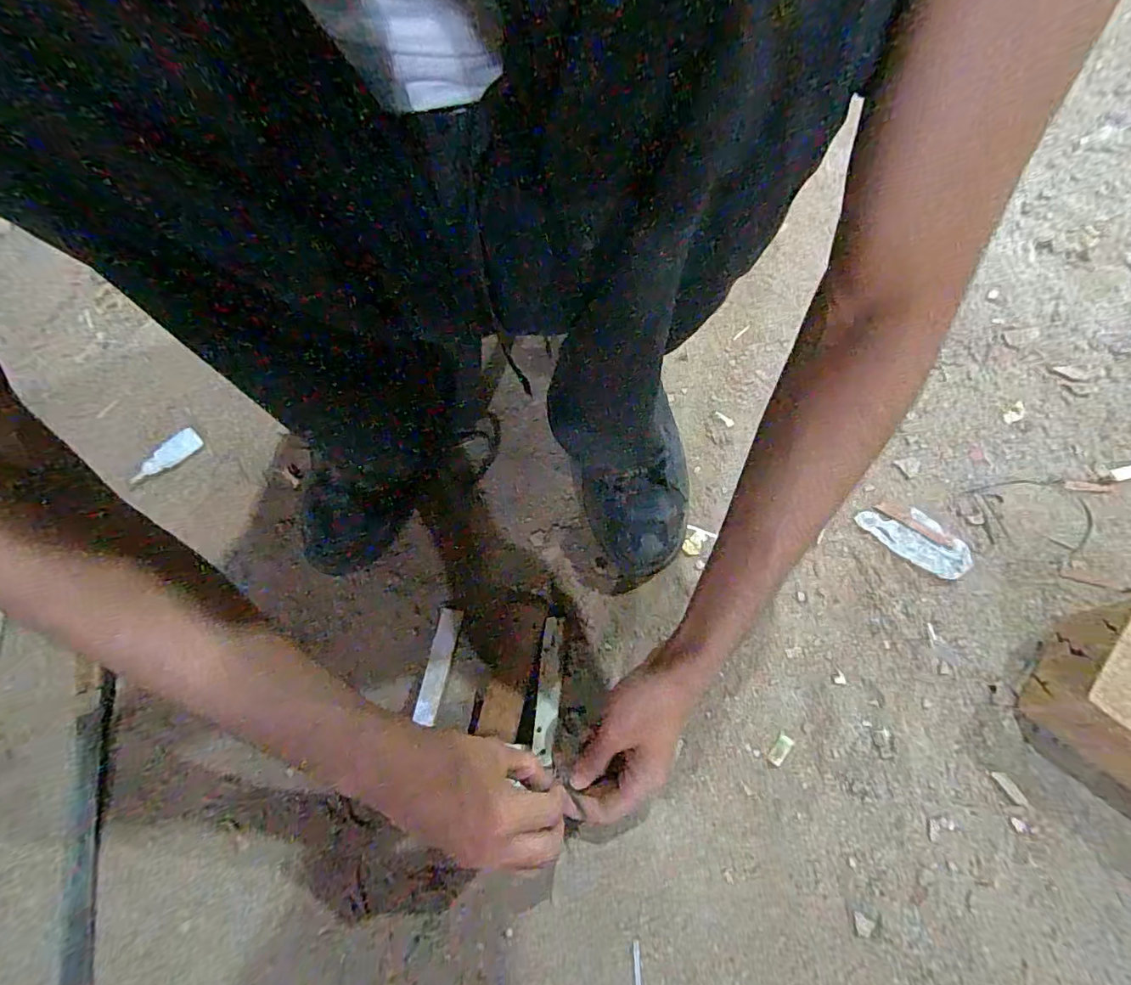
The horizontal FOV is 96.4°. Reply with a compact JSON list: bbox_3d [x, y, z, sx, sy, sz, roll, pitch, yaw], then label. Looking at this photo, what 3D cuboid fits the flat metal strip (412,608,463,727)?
[{"bbox_3d":[-0.114,0.154,0.456,0.020,0.008,0.101,5,52,5],"label":"flat metal strip"}]

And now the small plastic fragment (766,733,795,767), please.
[{"bbox_3d":[0.181,0.217,0.426,0.012,0.004,0.025,37,72,17],"label":"small plastic fragment"}]

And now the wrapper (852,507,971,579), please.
[{"bbox_3d":[0.343,0.041,0.495,0.100,0.006,0.052,41,73,19],"label":"wrapper"}]

